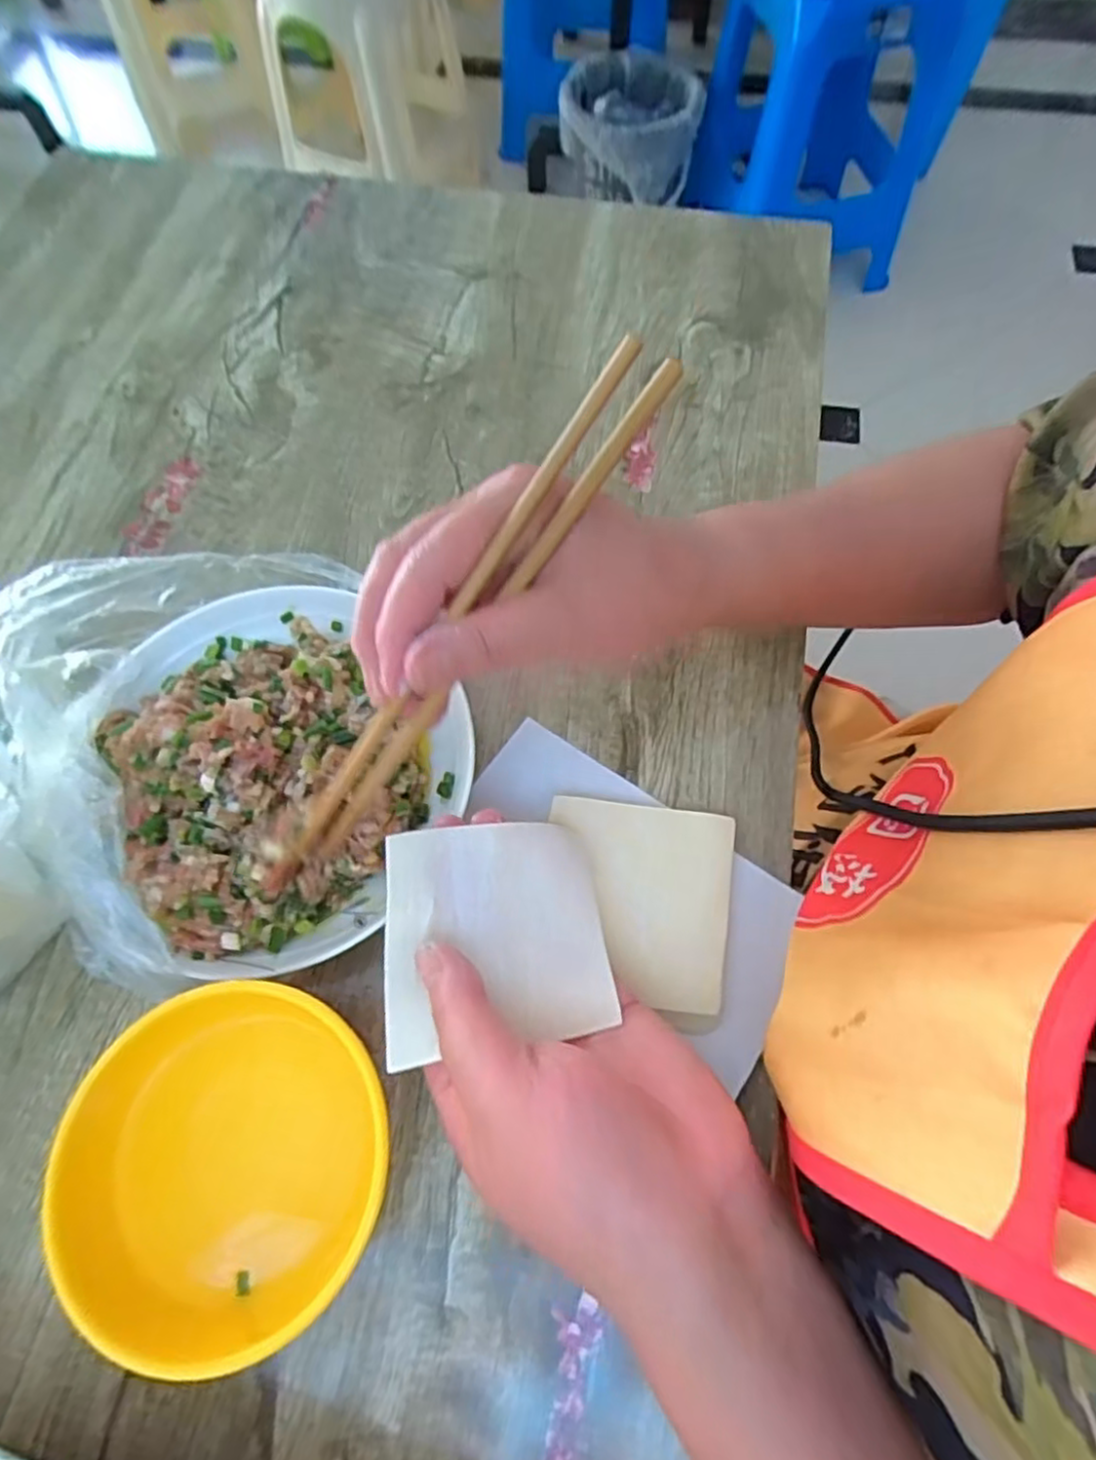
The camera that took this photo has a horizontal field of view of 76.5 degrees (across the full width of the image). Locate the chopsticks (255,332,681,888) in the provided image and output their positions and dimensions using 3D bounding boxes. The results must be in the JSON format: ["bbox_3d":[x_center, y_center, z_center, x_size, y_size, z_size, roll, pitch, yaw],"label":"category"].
[{"bbox_3d":[-0.039,-0.029,0.256,0.027,0.029,0.239,46,111,18],"label":"chopsticks"}]

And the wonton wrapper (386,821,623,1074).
[{"bbox_3d":[-0.019,0.074,0.262,0.078,0.023,0.080,-8,67,-2],"label":"wonton wrapper"}]

